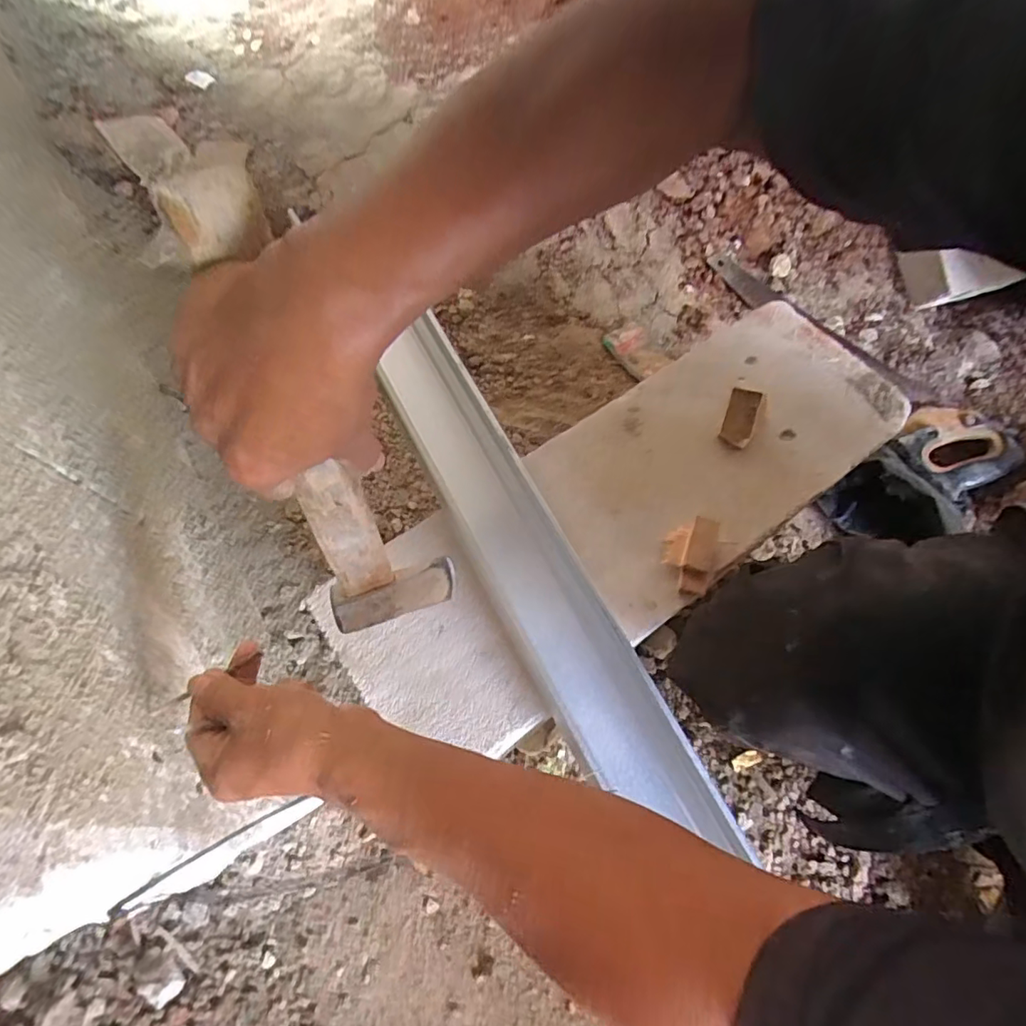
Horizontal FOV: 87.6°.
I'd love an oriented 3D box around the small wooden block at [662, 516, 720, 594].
[{"bbox_3d":[0.153,0.035,0.464,0.039,0.020,0.065,18,67,6],"label":"small wooden block"}]

